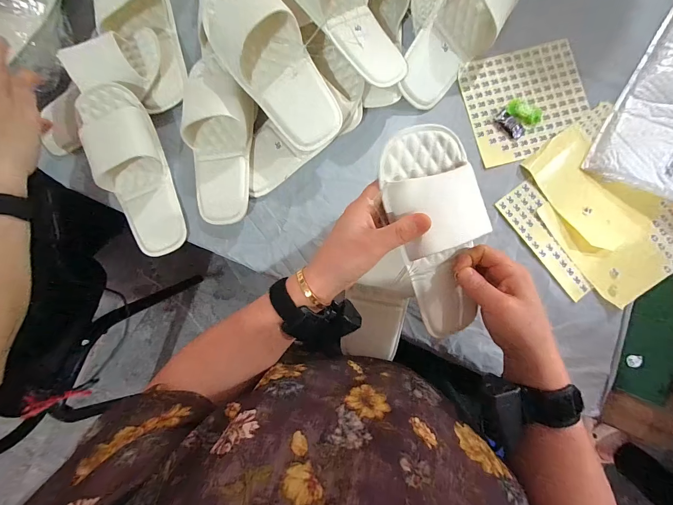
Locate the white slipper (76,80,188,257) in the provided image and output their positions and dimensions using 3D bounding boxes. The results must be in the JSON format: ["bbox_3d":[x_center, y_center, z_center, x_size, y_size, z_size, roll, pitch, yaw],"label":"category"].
[{"bbox_3d":[-0.291,-0.111,0.433,0.092,0.041,0.233,-18,102,0],"label":"white slipper"}]

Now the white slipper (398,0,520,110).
[{"bbox_3d":[0.177,-0.313,0.411,0.088,0.075,0.239,32,87,3],"label":"white slipper"}]

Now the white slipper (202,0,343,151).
[{"bbox_3d":[-0.087,-0.242,0.373,0.099,0.062,0.242,-33,86,-1],"label":"white slipper"}]

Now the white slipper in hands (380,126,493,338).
[{"bbox_3d":[0.105,-0.008,0.309,0.107,0.062,0.228,-14,108,0],"label":"white slipper in hands"}]

